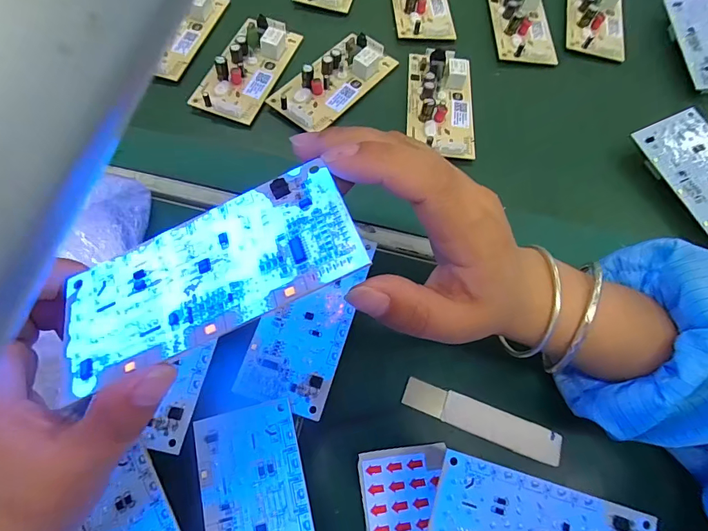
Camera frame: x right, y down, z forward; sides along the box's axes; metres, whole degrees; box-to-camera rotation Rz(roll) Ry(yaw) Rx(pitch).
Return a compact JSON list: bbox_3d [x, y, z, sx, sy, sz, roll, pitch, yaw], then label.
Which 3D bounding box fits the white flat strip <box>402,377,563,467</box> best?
[{"bbox_3d":[0.078,0.094,0.249,0.095,0.006,0.021,20,66,10],"label":"white flat strip"}]

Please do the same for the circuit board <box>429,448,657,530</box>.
[{"bbox_3d":[0.097,0.140,0.210,0.112,0.004,0.055,17,76,2],"label":"circuit board"}]

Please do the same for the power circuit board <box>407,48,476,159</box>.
[{"bbox_3d":[0.074,-0.140,0.339,0.054,0.019,0.110,3,64,2],"label":"power circuit board"}]

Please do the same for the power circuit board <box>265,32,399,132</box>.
[{"bbox_3d":[-0.016,-0.162,0.345,0.053,0.017,0.113,37,70,17],"label":"power circuit board"}]

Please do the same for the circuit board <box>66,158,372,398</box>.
[{"bbox_3d":[-0.053,0.002,0.149,0.110,0.004,0.054,-25,58,2],"label":"circuit board"}]

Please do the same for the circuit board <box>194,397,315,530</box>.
[{"bbox_3d":[-0.049,0.133,0.209,0.054,0.004,0.114,-15,69,0],"label":"circuit board"}]

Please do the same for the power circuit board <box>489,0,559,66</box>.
[{"bbox_3d":[0.162,-0.240,0.390,0.053,0.020,0.109,2,64,2],"label":"power circuit board"}]

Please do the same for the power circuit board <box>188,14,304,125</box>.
[{"bbox_3d":[-0.091,-0.174,0.347,0.056,0.018,0.110,16,65,9],"label":"power circuit board"}]

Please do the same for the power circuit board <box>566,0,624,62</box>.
[{"bbox_3d":[0.238,-0.249,0.394,0.053,0.017,0.107,11,64,6],"label":"power circuit board"}]

